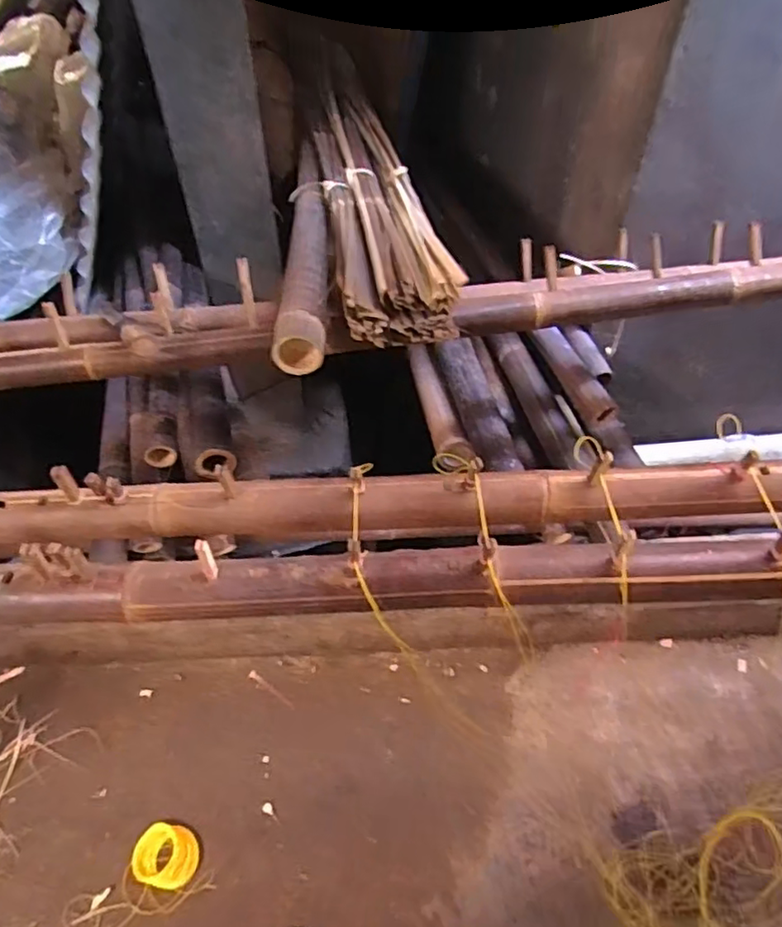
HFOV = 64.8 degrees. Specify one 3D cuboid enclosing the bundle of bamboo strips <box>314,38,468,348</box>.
[{"bbox_3d":[-0.047,-0.567,1.238,0.183,0.090,0.955,-7,49,-5],"label":"bundle of bamboo strips"}]

